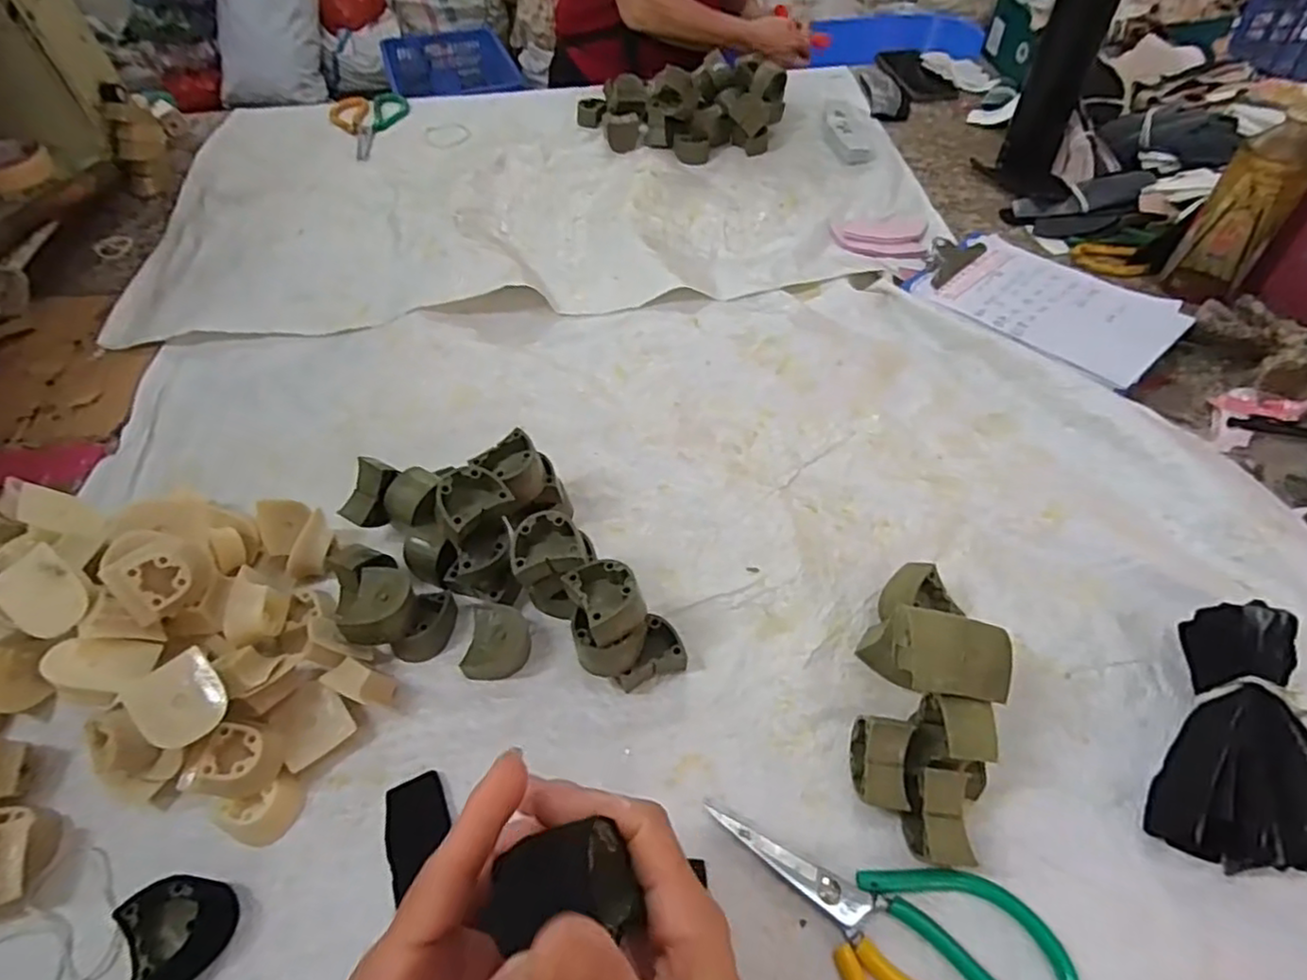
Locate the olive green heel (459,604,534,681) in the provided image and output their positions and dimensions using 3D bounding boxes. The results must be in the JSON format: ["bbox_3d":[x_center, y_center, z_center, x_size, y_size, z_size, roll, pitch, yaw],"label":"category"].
[{"bbox_3d":[-0.104,0.107,0.452,0.035,0.029,0.046,8,54,9],"label":"olive green heel"}]

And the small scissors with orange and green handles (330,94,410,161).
[{"bbox_3d":[-0.408,-0.520,0.954,0.102,0.014,0.191,-8,53,-3],"label":"small scissors with orange and green handles"}]

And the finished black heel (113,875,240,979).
[{"bbox_3d":[-0.248,0.230,0.353,0.040,0.030,0.049,-33,58,-20],"label":"finished black heel"}]

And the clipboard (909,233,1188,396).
[{"bbox_3d":[0.368,-0.180,0.638,0.161,0.018,0.224,-37,60,-23],"label":"clipboard"}]

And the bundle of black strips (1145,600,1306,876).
[{"bbox_3d":[0.341,0.140,0.381,0.073,0.051,0.159,24,58,20],"label":"bundle of black strips"}]

